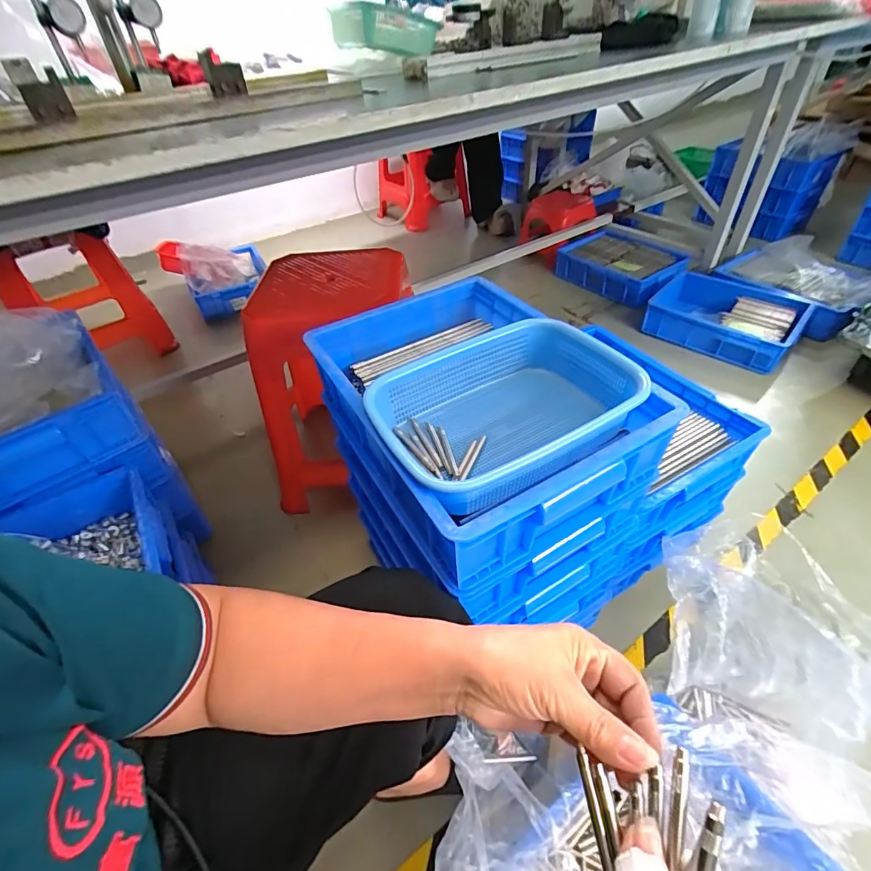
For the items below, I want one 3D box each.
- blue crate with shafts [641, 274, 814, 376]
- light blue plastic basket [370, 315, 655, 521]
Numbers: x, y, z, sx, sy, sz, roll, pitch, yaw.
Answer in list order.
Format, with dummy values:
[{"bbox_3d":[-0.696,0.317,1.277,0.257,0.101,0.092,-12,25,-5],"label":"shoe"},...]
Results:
[{"bbox_3d":[0.950,-0.395,1.464,0.341,0.125,0.426,-36,53,-28],"label":"blue crate with shafts"},{"bbox_3d":[0.075,-0.028,0.518,0.286,0.077,0.210,-24,48,-19],"label":"light blue plastic basket"}]

